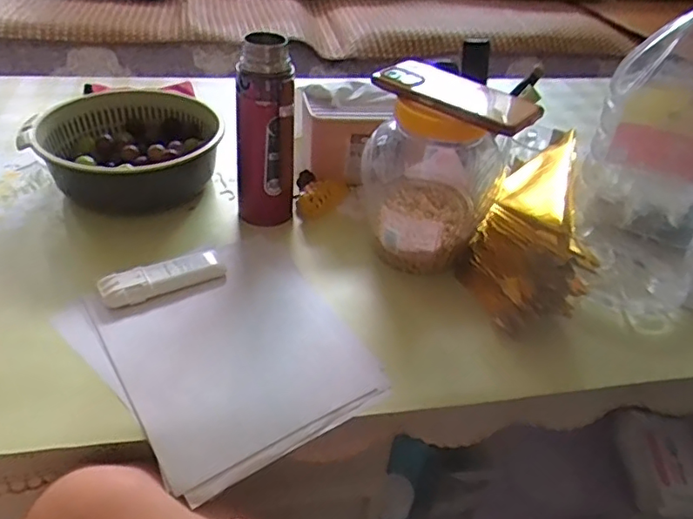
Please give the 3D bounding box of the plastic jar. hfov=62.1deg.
[{"bbox_3d":[0.091,-0.083,0.627,0.135,0.179,0.129,4,38,-3],"label":"plastic jar"}]

